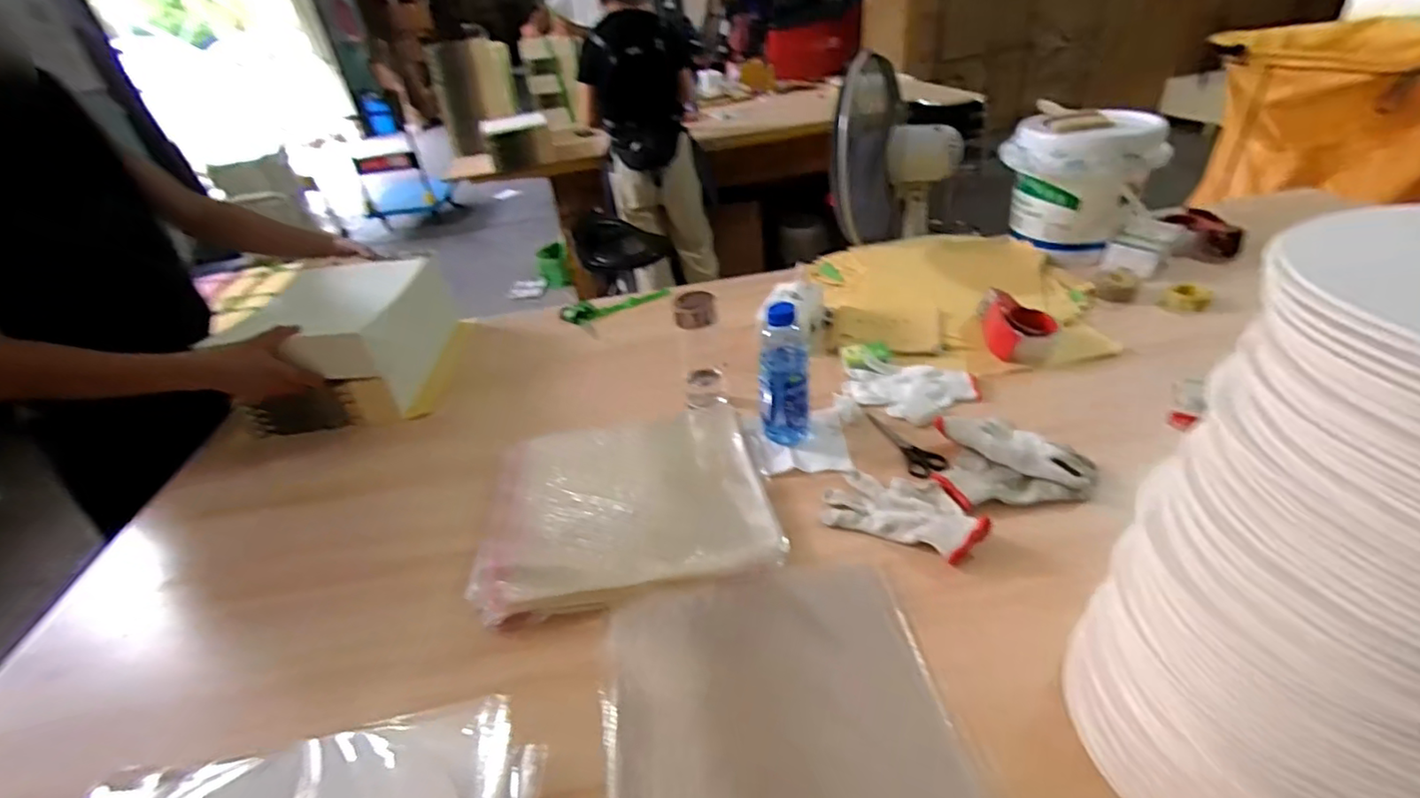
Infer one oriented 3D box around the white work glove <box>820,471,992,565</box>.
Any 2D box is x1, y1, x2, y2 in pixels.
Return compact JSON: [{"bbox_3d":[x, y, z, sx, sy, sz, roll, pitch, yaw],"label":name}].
[{"bbox_3d":[0.234,0.127,0.721,0.178,0.028,0.105,14,39,28],"label":"white work glove"}]

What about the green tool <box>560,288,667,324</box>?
[{"bbox_3d":[-0.204,-0.204,1.305,0.237,0.024,0.071,-19,36,-17],"label":"green tool"}]

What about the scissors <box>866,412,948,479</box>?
[{"bbox_3d":[0.274,0.058,0.840,0.052,0.006,0.150,-13,35,-9],"label":"scissors"}]

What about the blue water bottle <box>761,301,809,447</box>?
[{"bbox_3d":[0.103,-0.034,0.826,0.063,0.199,0.059,-2,35,7],"label":"blue water bottle"}]

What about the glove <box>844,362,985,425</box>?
[{"bbox_3d":[0.306,-0.014,0.927,0.191,0.018,0.136,12,39,25],"label":"glove"}]

